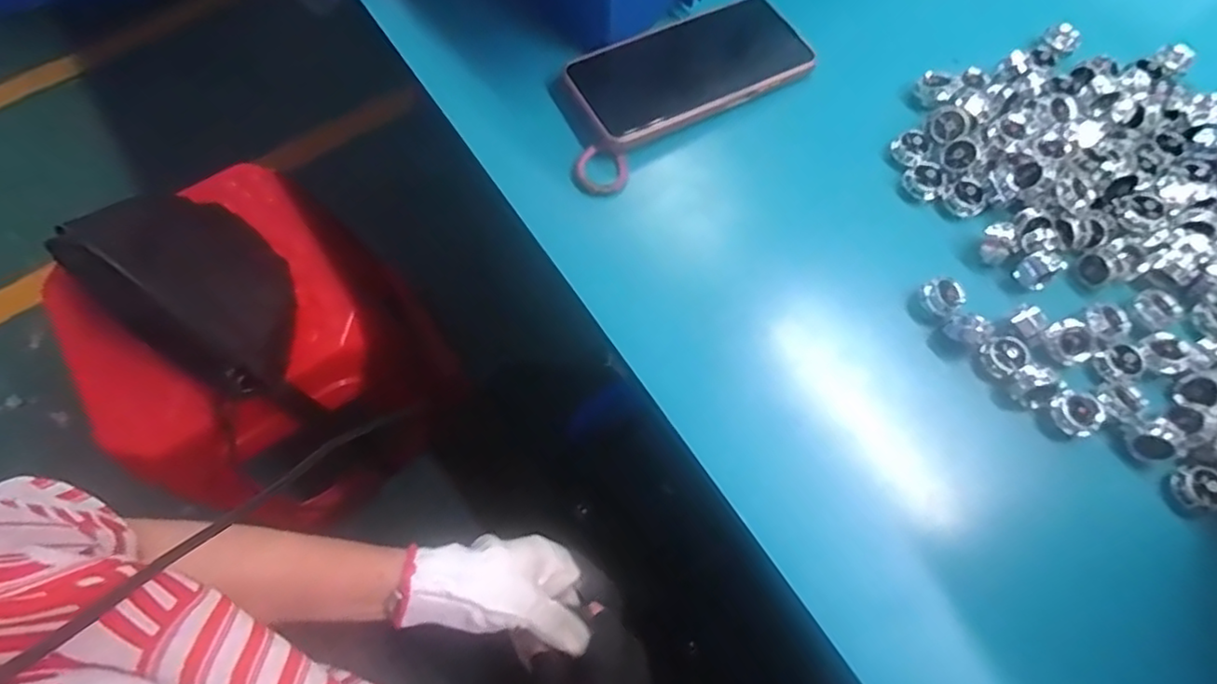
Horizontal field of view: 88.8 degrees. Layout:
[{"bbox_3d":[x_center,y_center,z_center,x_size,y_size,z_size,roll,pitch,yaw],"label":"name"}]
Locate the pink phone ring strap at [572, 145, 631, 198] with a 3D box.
[{"bbox_3d":[-0.005,-0.110,0.404,0.034,0.011,0.030,19,70,8],"label":"pink phone ring strap"}]

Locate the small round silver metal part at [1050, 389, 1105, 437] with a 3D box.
[{"bbox_3d":[0.257,0.039,0.340,0.023,0.012,0.021,33,73,13],"label":"small round silver metal part"}]

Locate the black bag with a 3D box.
[{"bbox_3d":[-0.407,-0.064,0.602,0.265,0.044,0.140,35,73,13],"label":"black bag"}]

